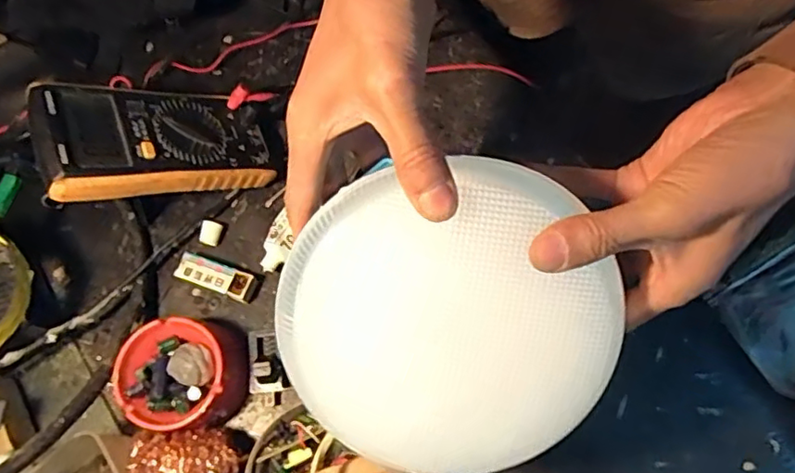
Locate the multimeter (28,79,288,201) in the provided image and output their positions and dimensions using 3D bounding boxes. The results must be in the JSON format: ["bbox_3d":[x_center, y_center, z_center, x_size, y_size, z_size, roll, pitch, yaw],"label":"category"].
[{"bbox_3d":[-0.174,-0.076,0.458,0.185,0.030,0.084,-8,65,-41],"label":"multimeter"}]

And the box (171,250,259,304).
[{"bbox_3d":[-0.145,0.033,0.485,0.061,0.020,0.023,17,72,8],"label":"box"}]

